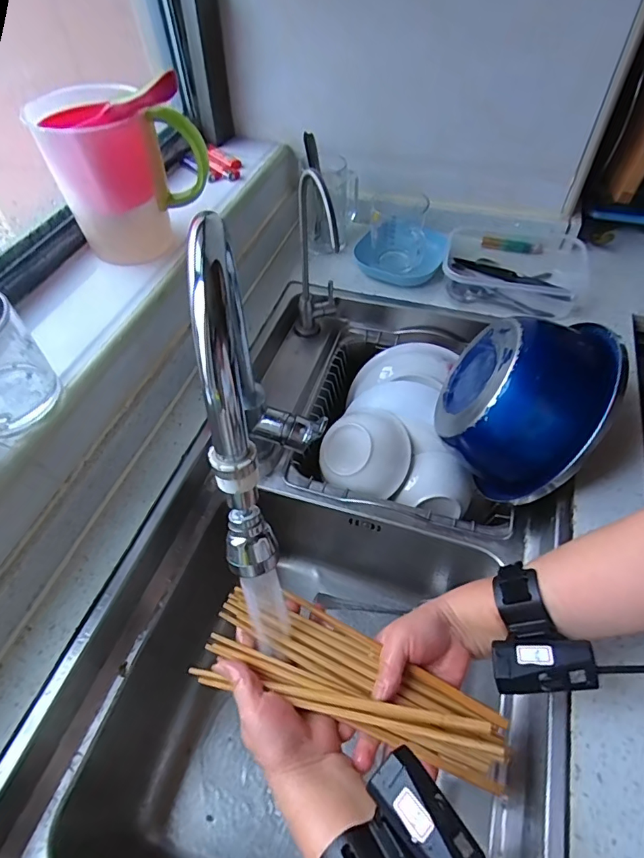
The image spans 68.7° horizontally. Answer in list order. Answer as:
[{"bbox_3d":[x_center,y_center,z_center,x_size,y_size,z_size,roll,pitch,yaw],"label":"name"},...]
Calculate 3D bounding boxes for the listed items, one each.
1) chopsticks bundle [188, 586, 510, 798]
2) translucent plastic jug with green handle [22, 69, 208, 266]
[{"bbox_3d":[0.020,0.203,0.377,0.240,0.033,0.087,19,56,16],"label":"chopsticks bundle"},{"bbox_3d":[-0.221,-0.295,0.540,0.157,0.180,0.127,-21,55,-13],"label":"translucent plastic jug with green handle"}]

